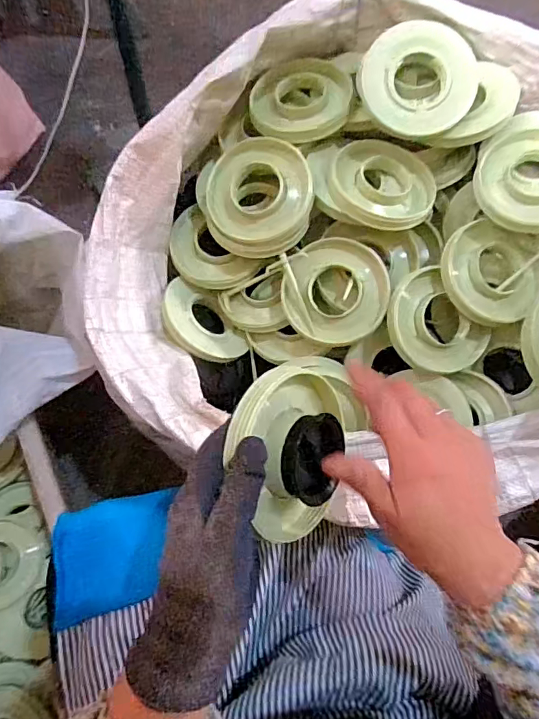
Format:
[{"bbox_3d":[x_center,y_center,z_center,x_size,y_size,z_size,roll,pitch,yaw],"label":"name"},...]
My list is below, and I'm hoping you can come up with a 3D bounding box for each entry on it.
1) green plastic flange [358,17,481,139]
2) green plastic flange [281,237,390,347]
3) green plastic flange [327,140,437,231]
[{"bbox_3d":[0.176,-0.332,0.570,0.136,0.024,0.125,0,95,5],"label":"green plastic flange"},{"bbox_3d":[0.081,-0.083,0.590,0.126,0.022,0.127,-5,93,8],"label":"green plastic flange"},{"bbox_3d":[0.140,-0.216,0.596,0.134,0.037,0.121,11,64,2],"label":"green plastic flange"}]

